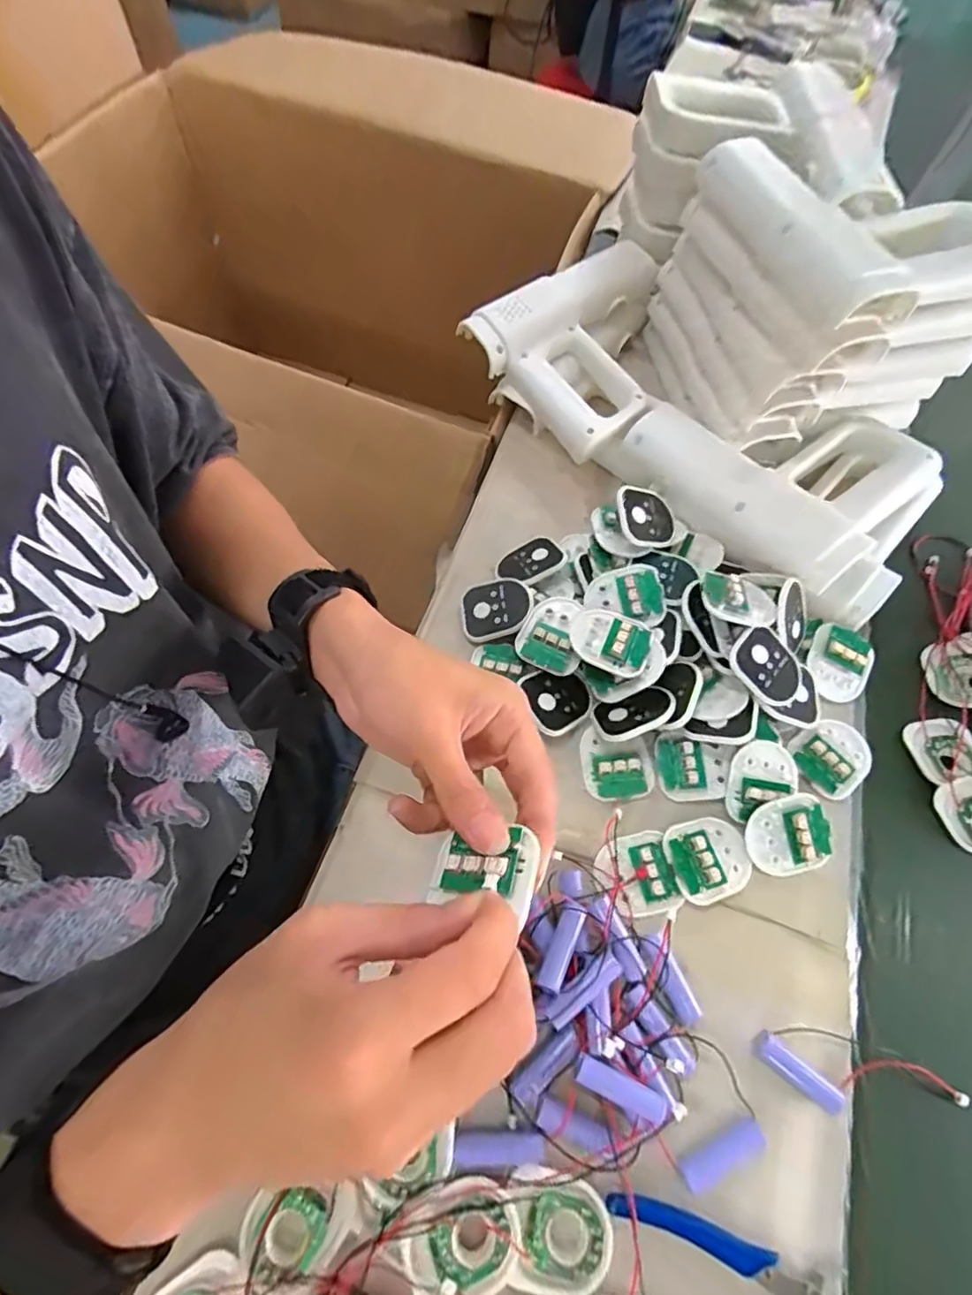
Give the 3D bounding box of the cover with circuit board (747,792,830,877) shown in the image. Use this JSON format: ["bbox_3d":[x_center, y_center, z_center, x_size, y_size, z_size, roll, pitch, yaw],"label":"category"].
[{"bbox_3d":[0.201,0.125,0.385,0.052,0.011,0.051,-4,88,-1],"label":"cover with circuit board"}]

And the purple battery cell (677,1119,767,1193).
[{"bbox_3d":[0.127,0.272,0.314,0.049,0.014,0.014,-22,67,-13],"label":"purple battery cell"}]

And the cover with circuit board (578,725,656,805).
[{"bbox_3d":[0.093,0.083,0.411,0.048,0.009,0.051,1,64,-3],"label":"cover with circuit board"}]

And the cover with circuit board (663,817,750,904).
[{"bbox_3d":[0.148,0.140,0.383,0.056,0.015,0.049,-9,65,-8],"label":"cover with circuit board"}]

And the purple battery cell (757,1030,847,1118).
[{"bbox_3d":[0.180,0.245,0.336,0.049,0.014,0.014,36,67,13],"label":"purple battery cell"}]

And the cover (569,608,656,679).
[{"bbox_3d":[0.091,-0.007,0.419,0.058,0.010,0.049,27,65,10],"label":"cover"}]

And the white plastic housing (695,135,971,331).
[{"bbox_3d":[0.288,-0.335,0.455,0.174,0.036,0.207,-18,66,-12],"label":"white plastic housing"}]

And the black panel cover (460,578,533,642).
[{"bbox_3d":[0.007,-0.030,0.455,0.056,0.005,0.048,-10,68,14],"label":"black panel cover"}]

